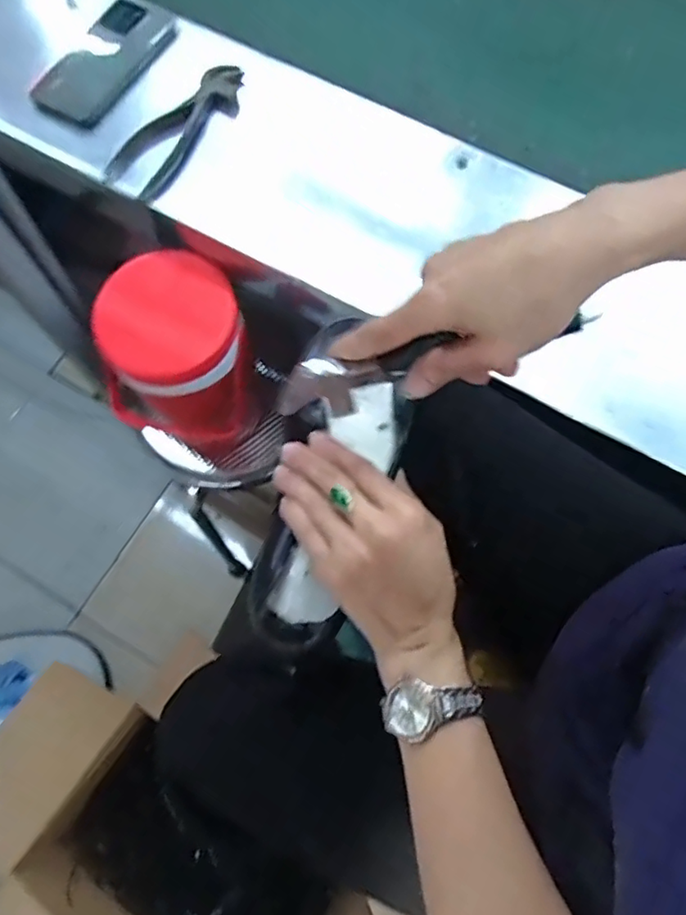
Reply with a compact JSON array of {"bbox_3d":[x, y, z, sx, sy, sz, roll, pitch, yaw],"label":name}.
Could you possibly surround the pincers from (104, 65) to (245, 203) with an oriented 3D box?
[{"bbox_3d":[-0.174,-0.350,0.616,0.069,0.033,0.179,38,76,11],"label":"pincers"}]

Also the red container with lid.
[{"bbox_3d":[-0.179,-0.109,0.680,0.149,0.195,0.156,3,72,1],"label":"red container with lid"}]

